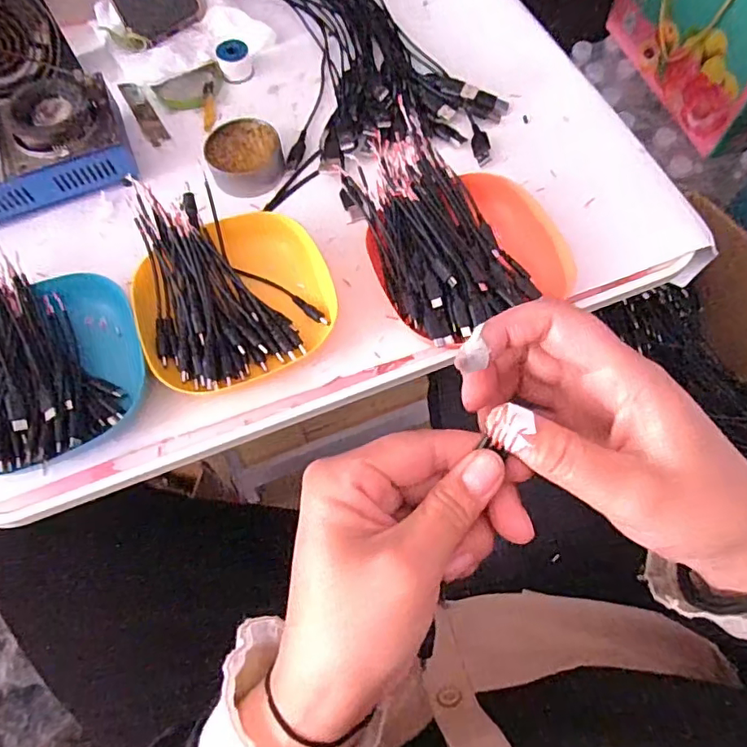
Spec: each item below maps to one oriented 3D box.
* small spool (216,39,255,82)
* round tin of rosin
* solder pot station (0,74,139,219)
[{"bbox_3d":[-0.133,-0.300,0.522,0.029,0.024,0.023,-9,67,-2],"label":"small spool"},{"bbox_3d":[-0.110,-0.187,0.472,0.063,0.025,0.062,-1,67,2],"label":"round tin of rosin"},{"bbox_3d":[-0.289,-0.189,0.466,0.152,0.059,0.100,-23,68,-7],"label":"solder pot station"}]

